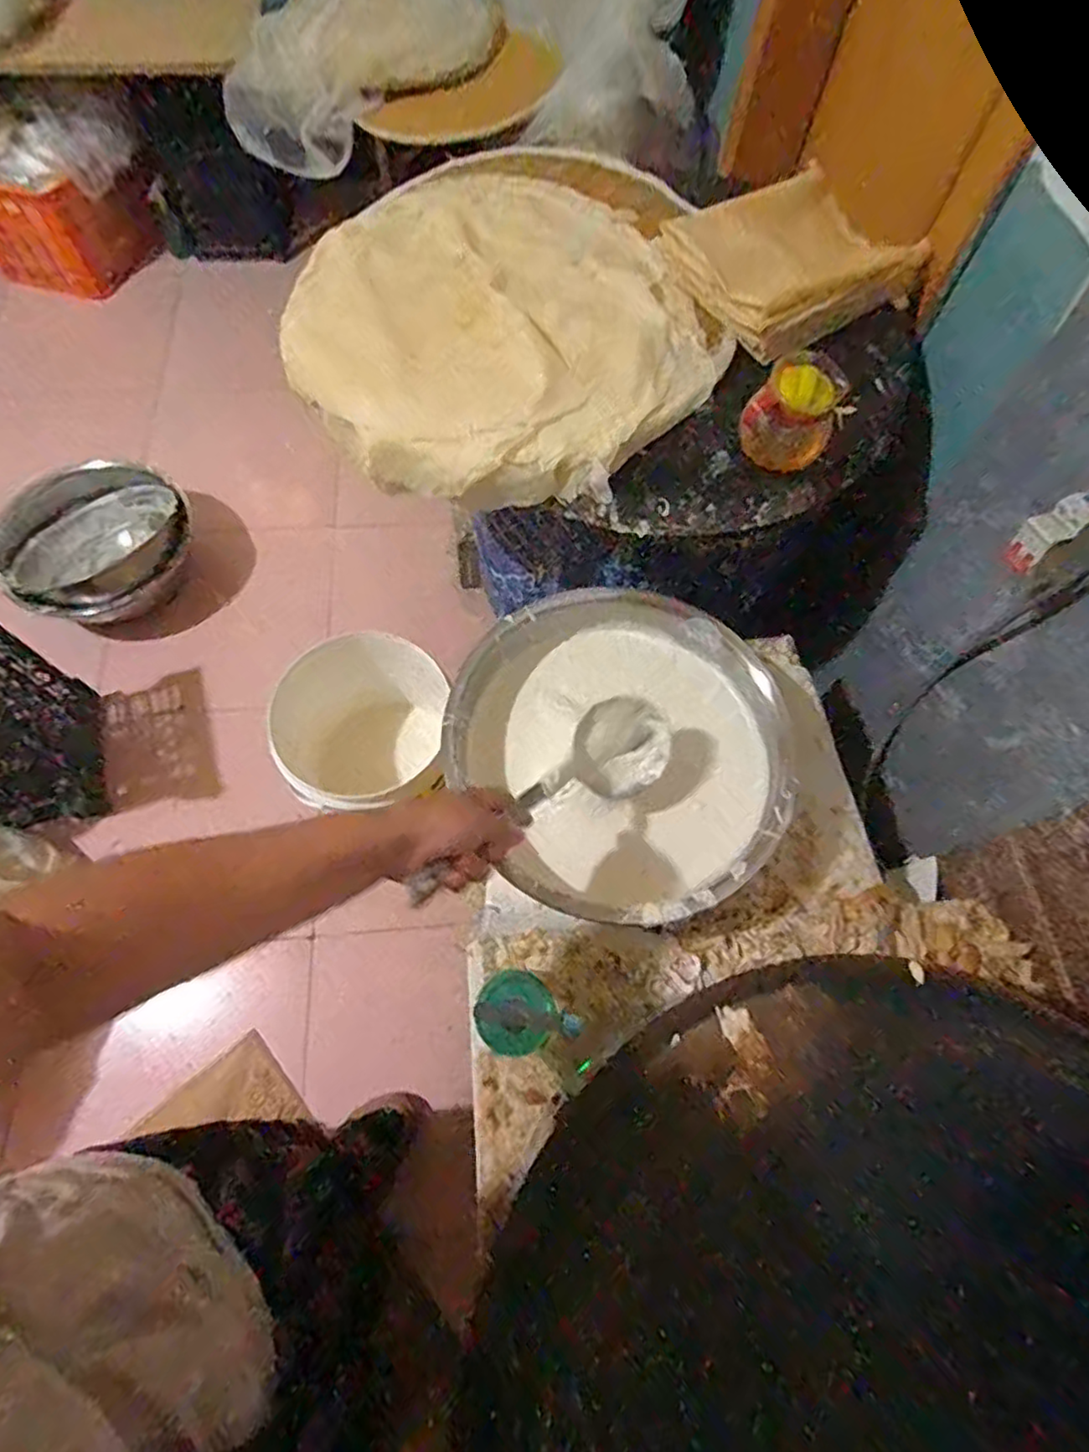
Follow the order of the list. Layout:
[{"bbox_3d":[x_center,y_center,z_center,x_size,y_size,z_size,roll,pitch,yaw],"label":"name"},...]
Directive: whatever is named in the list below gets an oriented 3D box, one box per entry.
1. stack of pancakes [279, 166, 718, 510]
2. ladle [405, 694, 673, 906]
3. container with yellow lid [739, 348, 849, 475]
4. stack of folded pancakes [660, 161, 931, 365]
[{"bbox_3d":[-0.054,-0.509,0.828,0.500,0.103,0.535,-35,73,-16],"label":"stack of pancakes"},{"bbox_3d":[0.003,0.069,0.620,0.086,0.084,0.346,46,43,15],"label":"ladle"},{"bbox_3d":[0.269,-0.338,0.714,0.088,0.100,0.083,1,67,-2],"label":"container with yellow lid"},{"bbox_3d":[0.312,-0.589,0.833,0.328,0.052,0.223,-36,73,-16],"label":"stack of folded pancakes"}]

